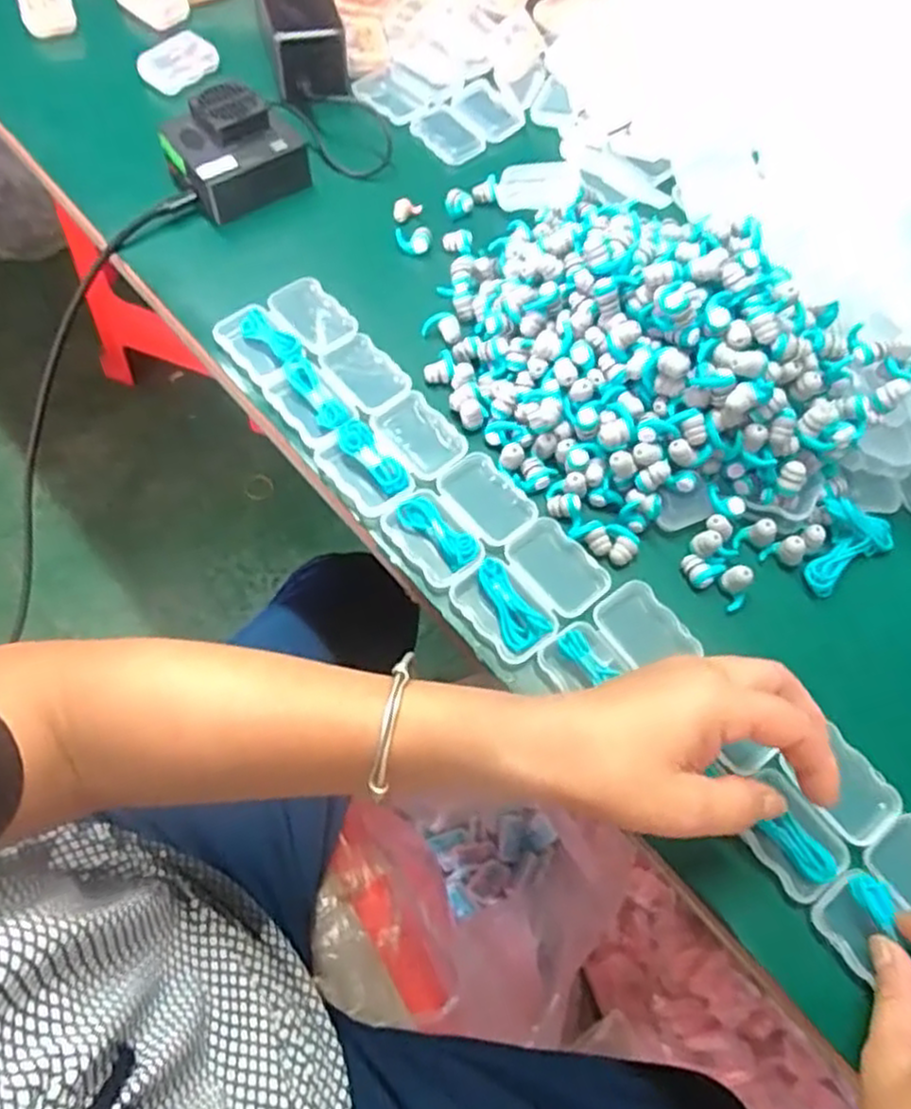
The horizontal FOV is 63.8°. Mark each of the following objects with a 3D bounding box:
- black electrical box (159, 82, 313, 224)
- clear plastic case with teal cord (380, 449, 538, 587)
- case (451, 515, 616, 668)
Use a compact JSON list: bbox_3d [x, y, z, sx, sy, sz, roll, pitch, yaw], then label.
[{"bbox_3d":[-0.150,-0.274,0.496,0.080,0.050,0.065,-32,71,-17],"label":"black electrical box"},{"bbox_3d":[0.003,-0.021,0.406,0.074,0.010,0.054,-38,73,-19],"label":"clear plastic case with teal cord"},{"bbox_3d":[0.041,0.018,0.392,0.076,0.009,0.055,-37,73,-19],"label":"case"}]

